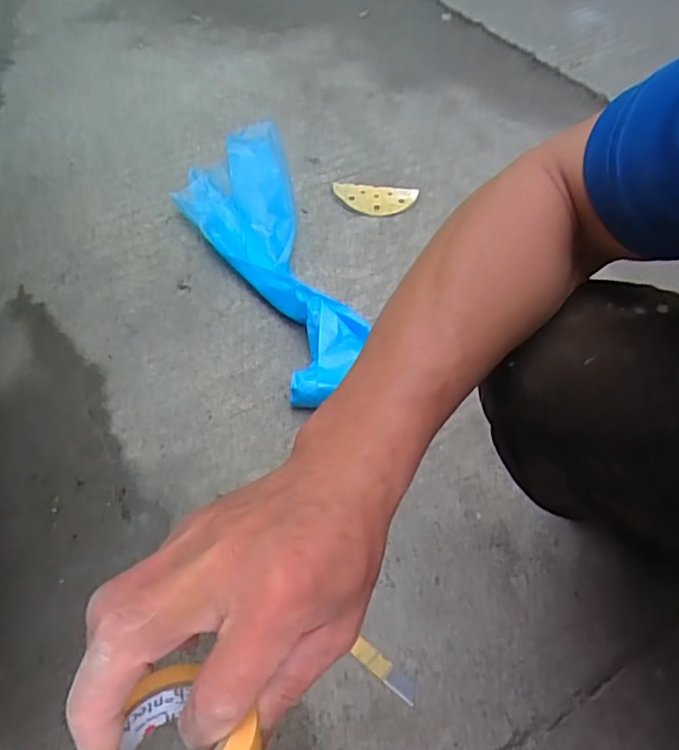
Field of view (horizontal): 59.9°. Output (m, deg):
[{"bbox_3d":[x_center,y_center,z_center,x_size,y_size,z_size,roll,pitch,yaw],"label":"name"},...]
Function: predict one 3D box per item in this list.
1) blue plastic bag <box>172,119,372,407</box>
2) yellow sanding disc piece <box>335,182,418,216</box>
[{"bbox_3d":[-0.124,-0.220,0.905,0.190,0.051,0.650,-13,54,-12],"label":"blue plastic bag"},{"bbox_3d":[0.065,-0.307,1.026,0.146,0.011,0.074,2,60,-7],"label":"yellow sanding disc piece"}]

